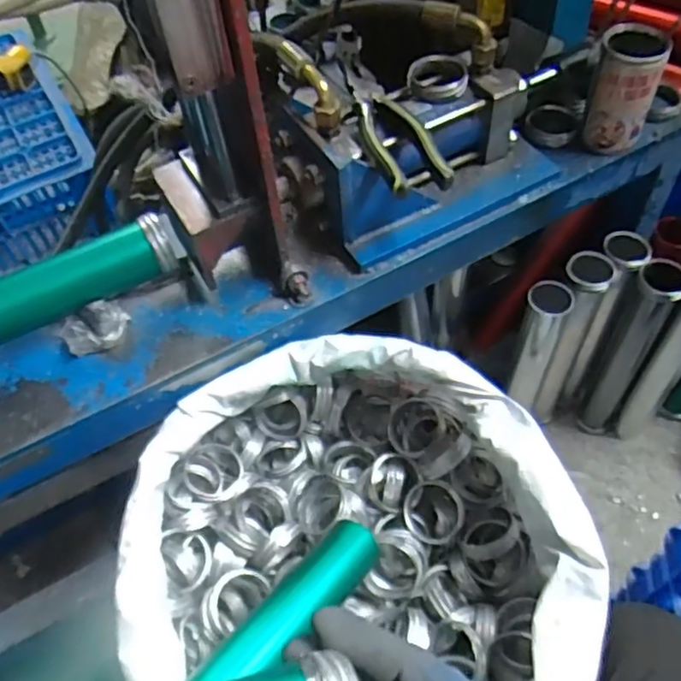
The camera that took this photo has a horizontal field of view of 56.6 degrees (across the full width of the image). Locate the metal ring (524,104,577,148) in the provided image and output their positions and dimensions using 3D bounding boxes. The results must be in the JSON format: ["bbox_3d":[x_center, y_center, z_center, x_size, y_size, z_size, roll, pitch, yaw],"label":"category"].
[{"bbox_3d":[0.236,-0.242,0.712,0.057,0.013,0.062,-2,55,3],"label":"metal ring"}]

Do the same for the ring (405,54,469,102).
[{"bbox_3d":[0.097,-0.264,0.632,0.059,0.021,0.059,-2,55,3],"label":"ring"}]

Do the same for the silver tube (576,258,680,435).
[{"bbox_3d":[0.401,0.023,0.896,0.067,0.328,0.058,31,62,23],"label":"silver tube"}]

